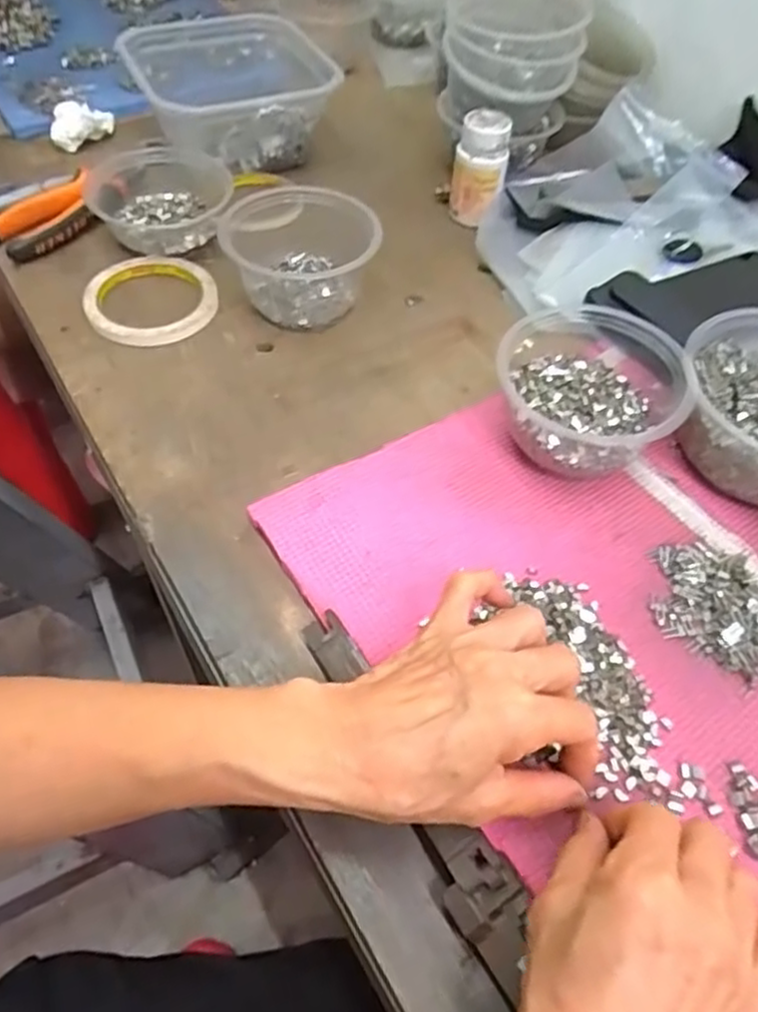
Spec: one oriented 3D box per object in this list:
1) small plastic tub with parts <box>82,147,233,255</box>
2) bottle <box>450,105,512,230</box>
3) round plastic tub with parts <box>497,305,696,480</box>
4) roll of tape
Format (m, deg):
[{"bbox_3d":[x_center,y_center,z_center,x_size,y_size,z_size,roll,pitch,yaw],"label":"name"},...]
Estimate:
[{"bbox_3d":[-0.181,-0.256,0.580,0.115,0.036,0.115,-12,55,-10],"label":"small plastic tub with parts"},{"bbox_3d":[0.087,-0.290,0.607,0.045,0.083,0.047,8,54,4],"label":"bottle"},{"bbox_3d":[0.132,-0.070,0.443,0.111,0.070,0.105,1,54,-1],"label":"round plastic tub with parts"},{"bbox_3d":[-0.176,-0.160,0.540,0.097,0.013,0.095,-6,55,-6],"label":"roll of tape"}]

